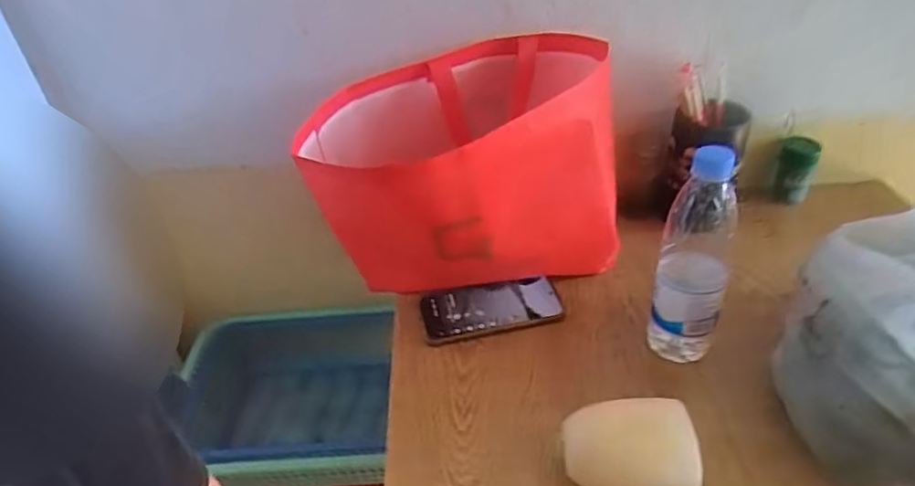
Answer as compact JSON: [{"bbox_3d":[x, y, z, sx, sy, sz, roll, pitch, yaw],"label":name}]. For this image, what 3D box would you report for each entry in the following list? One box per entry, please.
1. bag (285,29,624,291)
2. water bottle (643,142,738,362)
[{"bbox_3d":[0.012,-0.081,0.743,0.372,0.237,0.270,-11,39,-8],"label":"bag"},{"bbox_3d":[0.236,0.021,0.598,0.068,0.231,0.060,8,40,15],"label":"water bottle"}]

